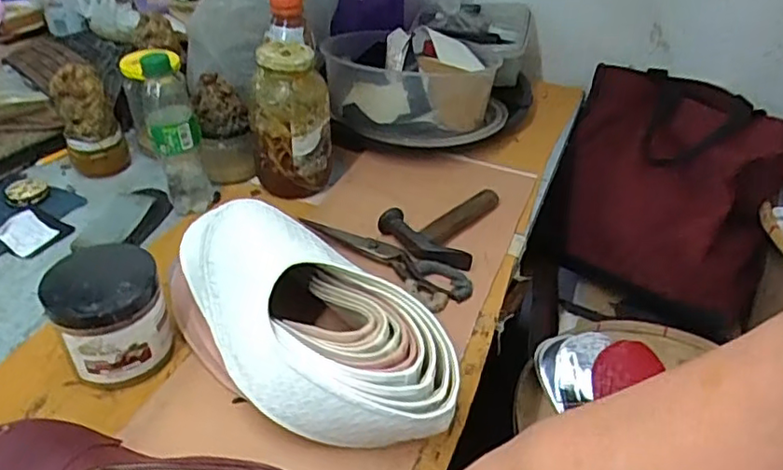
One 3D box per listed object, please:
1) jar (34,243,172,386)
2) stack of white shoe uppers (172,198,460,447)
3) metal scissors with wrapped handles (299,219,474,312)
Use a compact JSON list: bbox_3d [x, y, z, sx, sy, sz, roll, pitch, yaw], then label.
[{"bbox_3d":[-0.245,0.070,0.546,0.086,0.100,0.088,1,39,-1],"label":"jar"},{"bbox_3d":[-0.066,0.073,0.539,0.287,0.109,0.154,28,46,29],"label":"stack of white shoe uppers"},{"bbox_3d":[-0.004,0.020,0.679,0.197,0.017,0.059,27,45,28],"label":"metal scissors with wrapped handles"}]

